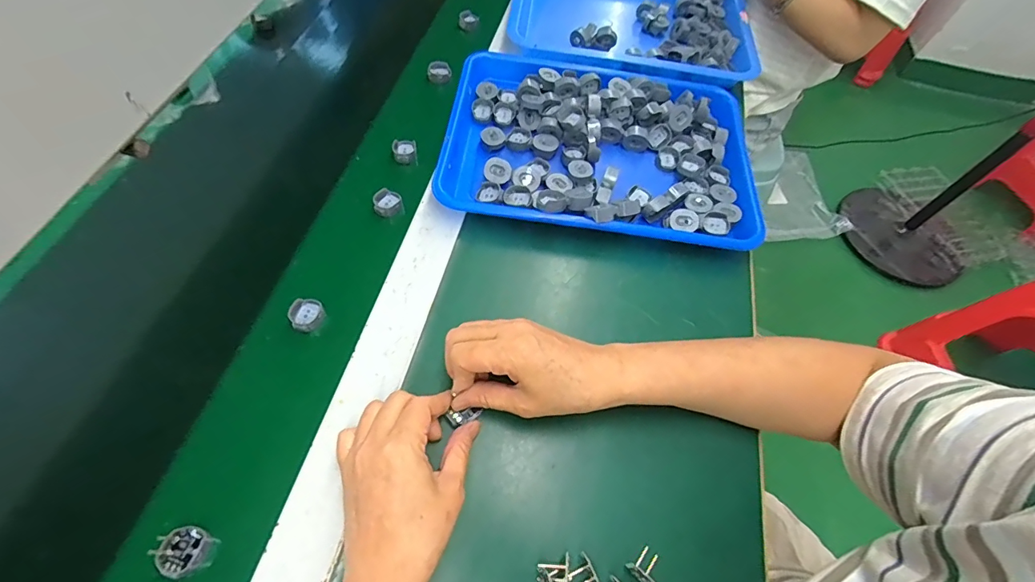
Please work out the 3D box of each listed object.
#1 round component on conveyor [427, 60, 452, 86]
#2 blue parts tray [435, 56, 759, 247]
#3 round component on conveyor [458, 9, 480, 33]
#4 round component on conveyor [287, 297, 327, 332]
[{"bbox_3d":[-0.100,-0.280,0.581,0.030,0.019,0.024,-8,61,-10],"label":"round component on conveyor"},{"bbox_3d":[0.092,-0.165,0.504,0.332,0.044,0.253,9,60,0],"label":"blue parts tray"},{"bbox_3d":[-0.069,-0.382,0.639,0.027,0.017,0.024,0,60,-5],"label":"round component on conveyor"},{"bbox_3d":[-0.186,0.021,0.399,0.028,0.012,0.028,2,60,-4],"label":"round component on conveyor"}]

